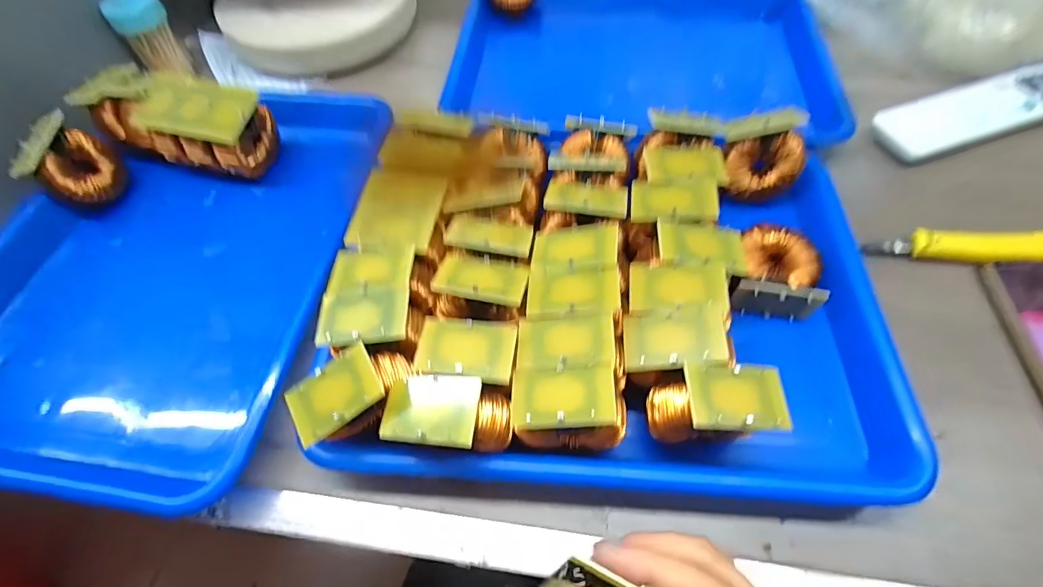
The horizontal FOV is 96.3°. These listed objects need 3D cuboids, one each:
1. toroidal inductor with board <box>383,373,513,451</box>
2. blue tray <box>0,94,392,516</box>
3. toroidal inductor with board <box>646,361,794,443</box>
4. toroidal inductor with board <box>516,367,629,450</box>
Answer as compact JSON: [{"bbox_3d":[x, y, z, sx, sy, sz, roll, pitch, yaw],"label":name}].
[{"bbox_3d":[-0.037,0.064,0.236,0.060,0.042,0.033,7,60,7],"label":"toroidal inductor with board"},{"bbox_3d":[-0.249,-0.023,0.336,0.235,0.046,0.309,4,59,5],"label":"blue tray"},{"bbox_3d":[0.097,0.063,0.242,0.062,0.059,0.033,-4,59,1],"label":"toroidal inductor with board"},{"bbox_3d":[0.025,0.059,0.236,0.057,0.037,0.035,-1,59,2],"label":"toroidal inductor with board"}]

